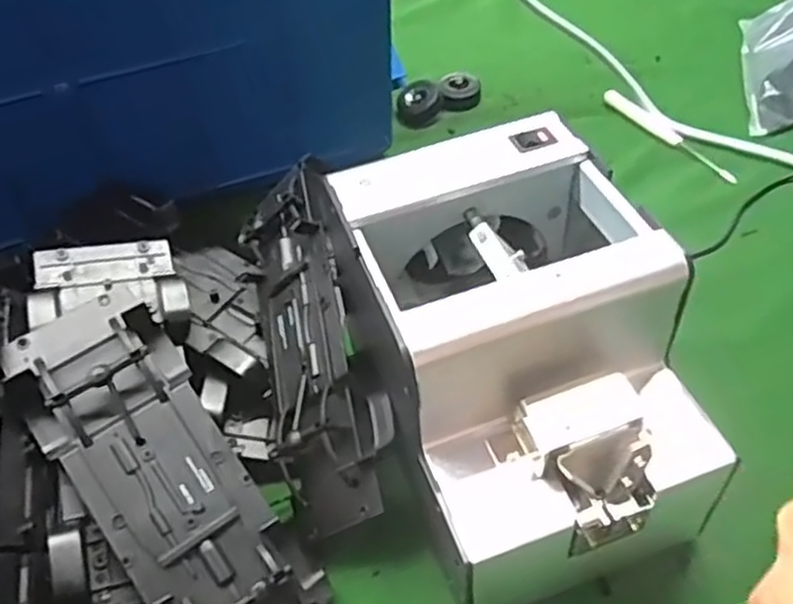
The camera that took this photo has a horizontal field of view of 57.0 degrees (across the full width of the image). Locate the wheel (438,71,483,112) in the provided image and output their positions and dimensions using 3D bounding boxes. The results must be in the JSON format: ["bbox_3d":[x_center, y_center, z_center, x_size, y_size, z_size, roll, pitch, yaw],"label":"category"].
[{"bbox_3d":[0.055,-0.181,0.631,0.035,0.023,0.035,-3,49,3],"label":"wheel"}]

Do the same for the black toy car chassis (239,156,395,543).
[{"bbox_3d":[-0.048,0.021,0.379,0.026,0.069,0.188,10,54,-44],"label":"black toy car chassis"}]

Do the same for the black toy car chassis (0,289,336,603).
[{"bbox_3d":[-0.116,0.085,0.359,0.076,0.033,0.194,-32,77,-21],"label":"black toy car chassis"}]

